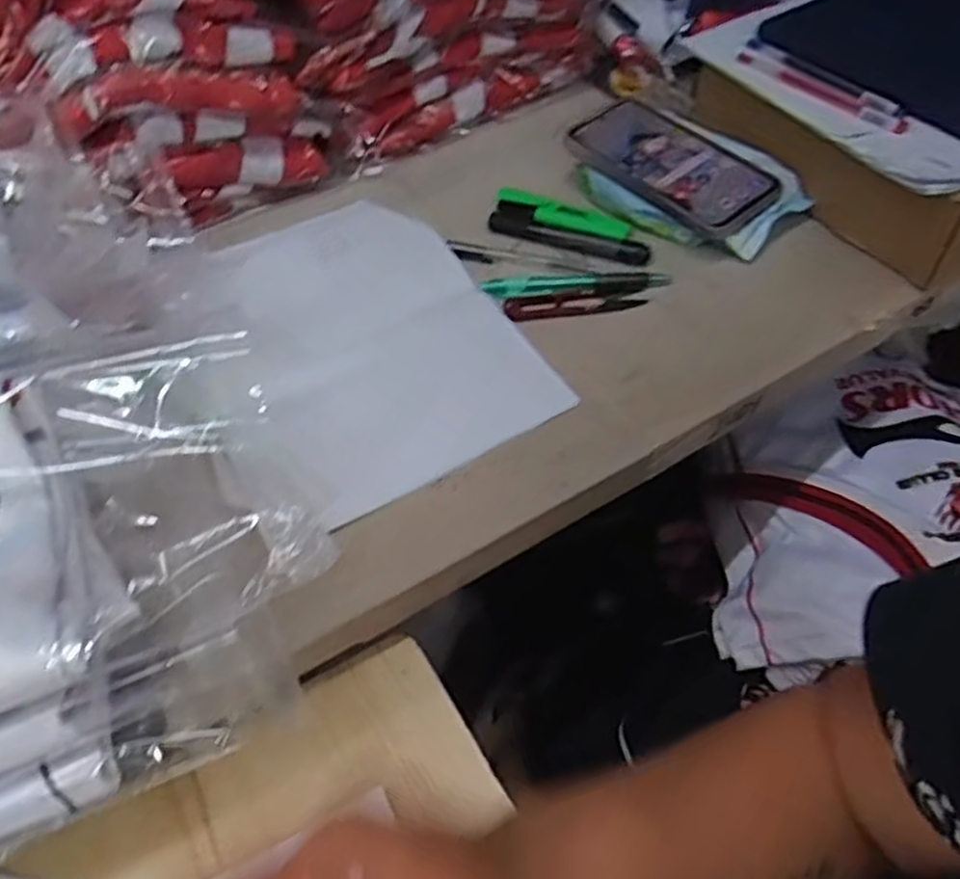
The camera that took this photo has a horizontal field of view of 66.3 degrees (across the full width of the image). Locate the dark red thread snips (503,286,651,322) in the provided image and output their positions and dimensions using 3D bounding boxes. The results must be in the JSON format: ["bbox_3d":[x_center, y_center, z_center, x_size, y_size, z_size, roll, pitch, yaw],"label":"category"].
[{"bbox_3d":[0.069,-0.099,0.537,0.098,0.004,0.026,-5,52,2],"label":"dark red thread snips"}]

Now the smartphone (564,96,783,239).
[{"bbox_3d":[0.154,-0.220,0.581,0.081,0.014,0.165,-38,63,-17],"label":"smartphone"}]

